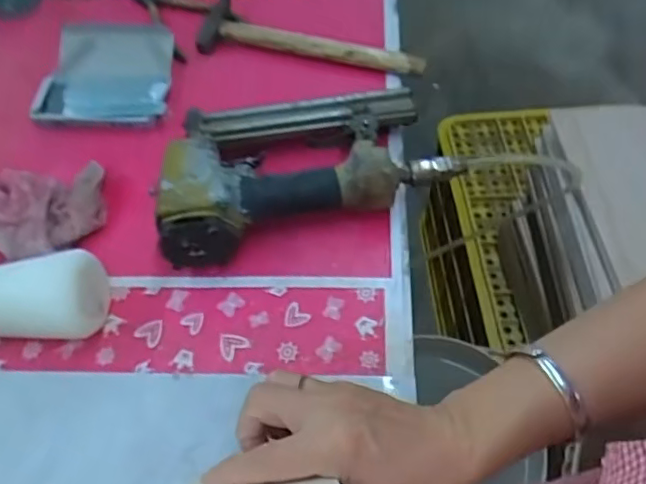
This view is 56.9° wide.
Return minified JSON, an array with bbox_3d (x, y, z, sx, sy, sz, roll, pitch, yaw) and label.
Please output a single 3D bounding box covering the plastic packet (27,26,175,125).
[{"bbox_3d":[-0.223,-0.179,0.621,0.128,0.025,0.128,-1,54,2],"label":"plastic packet"}]

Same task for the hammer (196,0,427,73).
[{"bbox_3d":[-0.013,-0.223,0.648,0.251,0.034,0.085,14,56,12],"label":"hammer"}]

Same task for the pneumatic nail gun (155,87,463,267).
[{"bbox_3d":[-0.024,-0.072,0.519,0.241,0.059,0.147,-15,55,-8],"label":"pneumatic nail gun"}]

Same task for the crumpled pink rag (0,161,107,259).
[{"bbox_3d":[-0.268,-0.031,0.513,0.149,0.039,0.102,-5,54,-2],"label":"crumpled pink rag"}]

